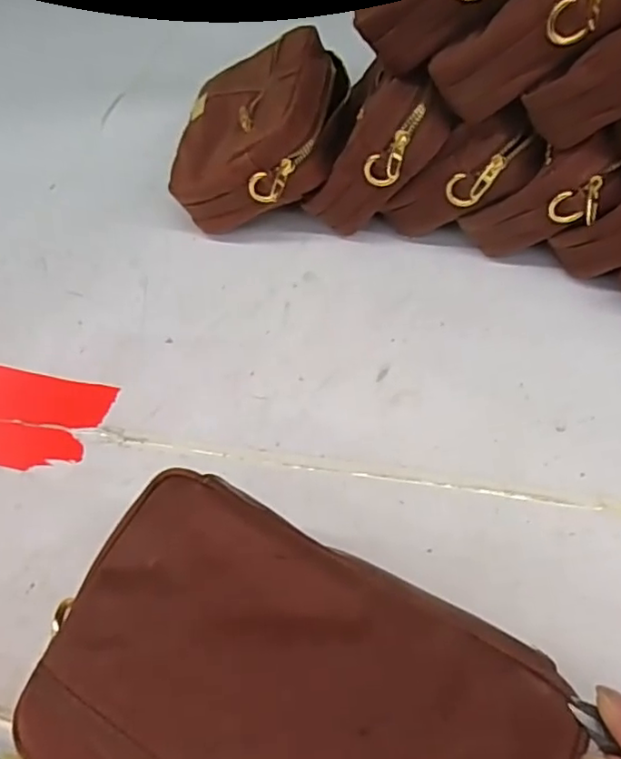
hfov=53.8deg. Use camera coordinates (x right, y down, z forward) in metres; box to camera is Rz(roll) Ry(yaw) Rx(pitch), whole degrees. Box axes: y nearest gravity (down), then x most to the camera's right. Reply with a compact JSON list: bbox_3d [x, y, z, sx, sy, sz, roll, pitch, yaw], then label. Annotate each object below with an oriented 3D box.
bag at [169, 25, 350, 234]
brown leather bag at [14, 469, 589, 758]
[{"bbox_3d":[-0.034,-0.206,0.494,0.130,0.071,0.194,-9,49,25],"label":"bag"},{"bbox_3d":[-0.012,0.124,0.214,0.172,0.045,0.128,21,68,17],"label":"brown leather bag"}]

